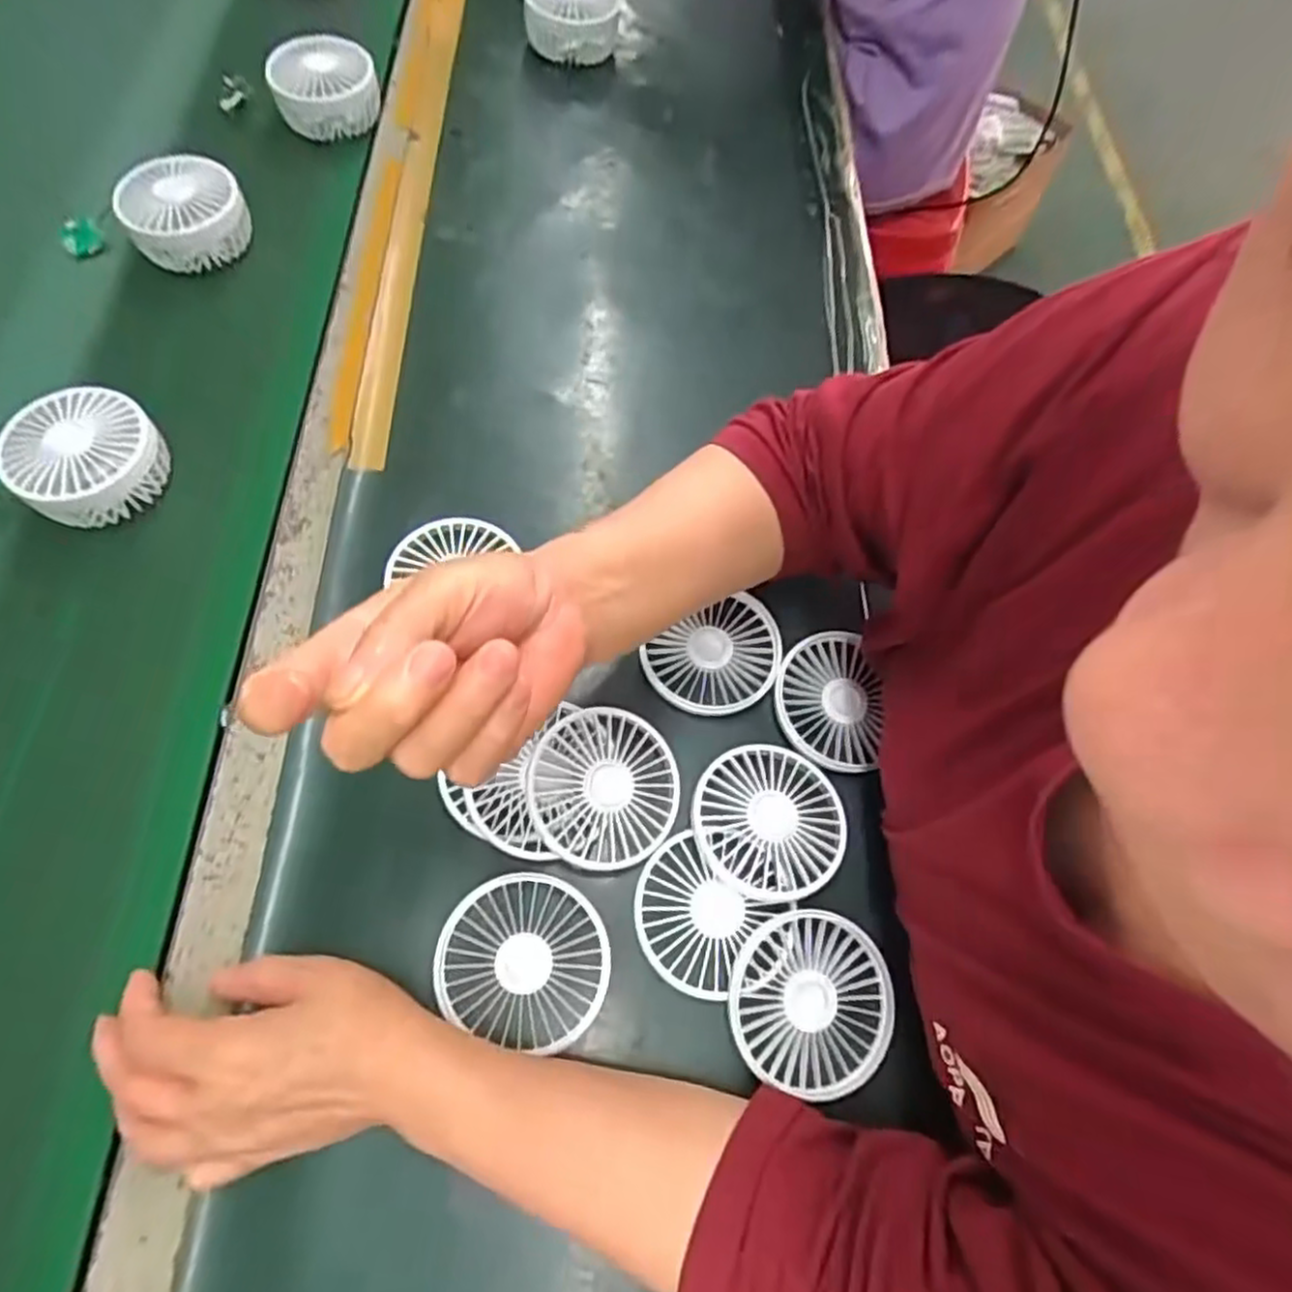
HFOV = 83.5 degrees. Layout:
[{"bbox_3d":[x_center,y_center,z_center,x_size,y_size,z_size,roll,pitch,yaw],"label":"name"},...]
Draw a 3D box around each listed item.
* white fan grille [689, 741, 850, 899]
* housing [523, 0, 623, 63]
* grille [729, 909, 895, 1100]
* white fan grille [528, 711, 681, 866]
[{"bbox_3d":[0.070,0.097,0.410,0.083,0.015,0.088,1,65,-2],"label":"white fan grille"},{"bbox_3d":[-0.069,-0.595,0.684,0.090,0.041,0.076,-2,66,-3],"label":"housing"},{"bbox_3d":[0.088,0.187,0.382,0.084,0.022,0.084,1,65,-2],"label":"grille"},{"bbox_3d":[-0.024,0.079,0.407,0.084,0.017,0.085,13,69,-16],"label":"white fan grille"}]

